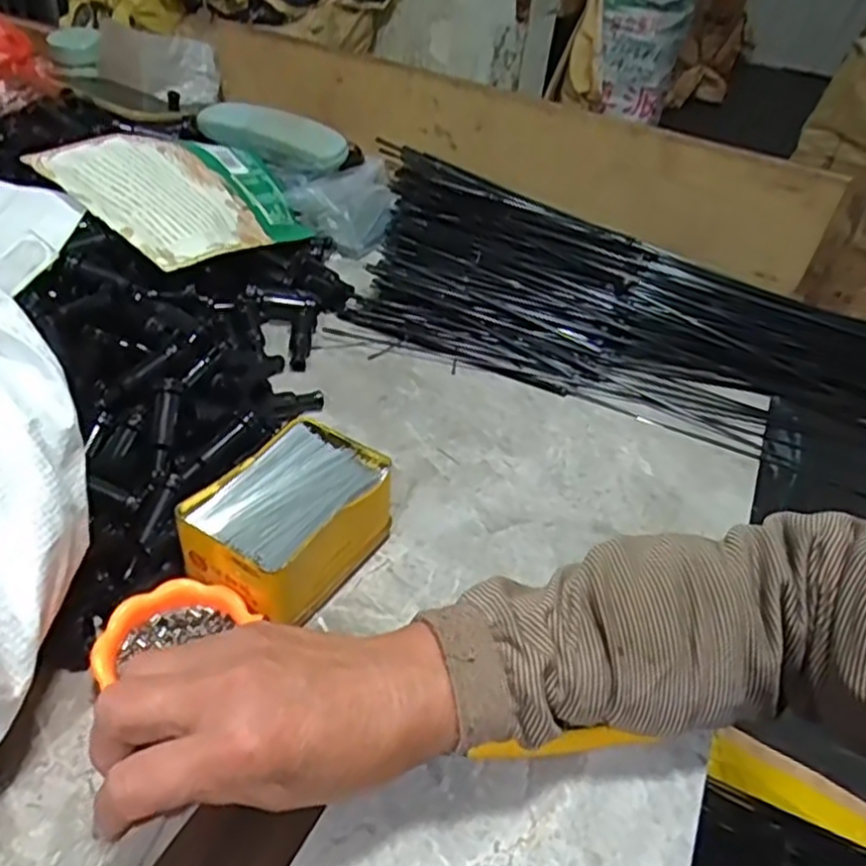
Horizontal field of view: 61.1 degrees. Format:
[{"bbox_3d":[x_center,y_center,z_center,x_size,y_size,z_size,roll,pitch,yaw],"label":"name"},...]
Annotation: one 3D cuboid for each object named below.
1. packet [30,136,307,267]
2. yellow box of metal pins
[{"bbox_3d":[-0.213,-0.213,0.650,0.152,0.024,0.224,39,35,5],"label":"packet"},{"bbox_3d":[-0.083,0.049,0.428,0.087,0.055,0.114,25,43,21],"label":"yellow box of metal pins"}]

